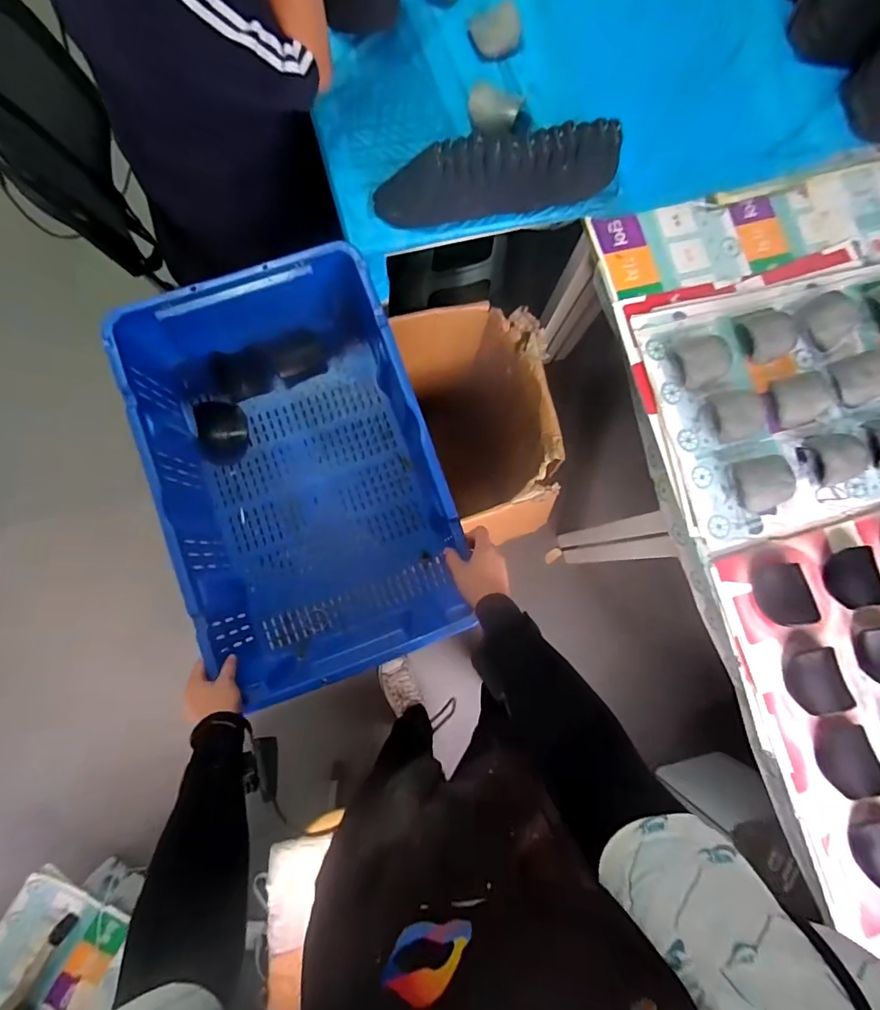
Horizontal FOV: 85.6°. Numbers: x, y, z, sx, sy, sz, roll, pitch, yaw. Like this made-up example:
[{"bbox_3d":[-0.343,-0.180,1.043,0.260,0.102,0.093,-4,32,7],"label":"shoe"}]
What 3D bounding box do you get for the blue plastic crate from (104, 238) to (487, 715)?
[{"bbox_3d":[-0.243,-0.062,0.831,0.417,0.178,0.679,-19,84,-7],"label":"blue plastic crate"}]

